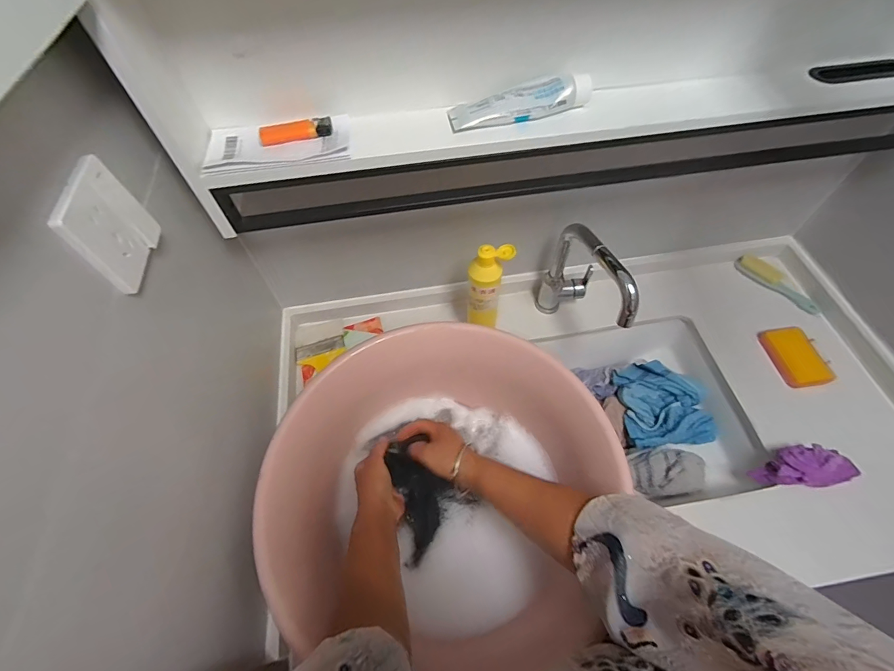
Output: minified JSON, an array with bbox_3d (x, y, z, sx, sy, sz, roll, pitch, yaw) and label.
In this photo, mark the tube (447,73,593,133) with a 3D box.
[{"bbox_3d":[0.084,-0.273,0.476,0.161,0.030,0.045,-11,59,-5],"label":"tube"}]

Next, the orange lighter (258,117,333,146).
[{"bbox_3d":[-0.171,-0.233,0.468,0.079,0.015,0.020,-12,59,-6],"label":"orange lighter"}]

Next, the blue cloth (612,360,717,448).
[{"bbox_3d":[0.405,0.124,0.763,0.148,0.054,0.150,-2,59,0],"label":"blue cloth"}]

